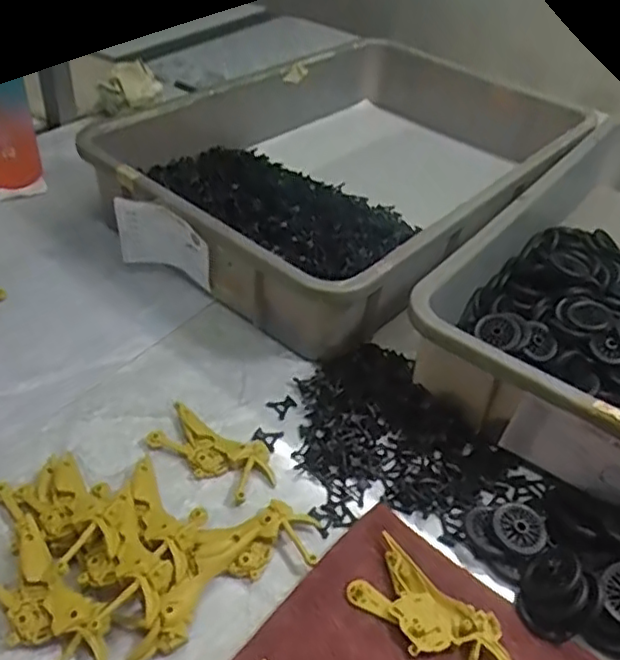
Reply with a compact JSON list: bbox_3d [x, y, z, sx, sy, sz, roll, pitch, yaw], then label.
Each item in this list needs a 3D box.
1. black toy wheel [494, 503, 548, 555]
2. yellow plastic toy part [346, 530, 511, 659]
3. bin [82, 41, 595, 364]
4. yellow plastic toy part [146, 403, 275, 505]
[{"bbox_3d":[0.143,0.137,0.446,0.036,0.014,0.034,2,42,-2],"label":"black toy wheel"},{"bbox_3d":[0.074,0.177,0.401,0.052,0.010,0.100,-32,53,-32],"label":"yellow plastic toy part"},{"bbox_3d":[0.066,-0.203,0.742,0.348,0.116,0.547,31,49,28],"label":"bin"},{"bbox_3d":[-0.075,0.087,0.492,0.101,0.015,0.047,26,47,23],"label":"yellow plastic toy part"}]

